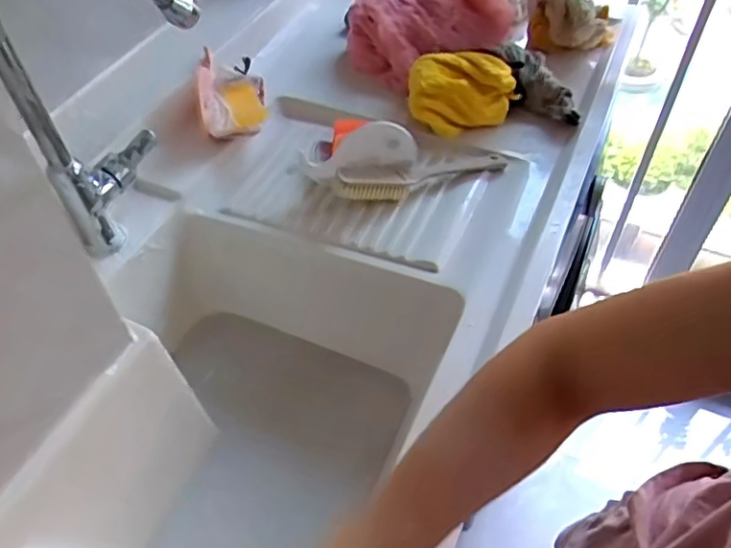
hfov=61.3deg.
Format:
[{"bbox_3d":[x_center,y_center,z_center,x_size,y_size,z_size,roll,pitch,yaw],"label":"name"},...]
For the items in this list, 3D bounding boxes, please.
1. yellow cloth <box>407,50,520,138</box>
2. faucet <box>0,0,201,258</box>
[{"bbox_3d":[0.121,-0.247,0.833,0.144,0.083,0.094,20,53,18],"label":"yellow cloth"},{"bbox_3d":[-0.286,-0.248,0.691,0.106,0.360,0.285,5,50,6],"label":"faucet"}]

